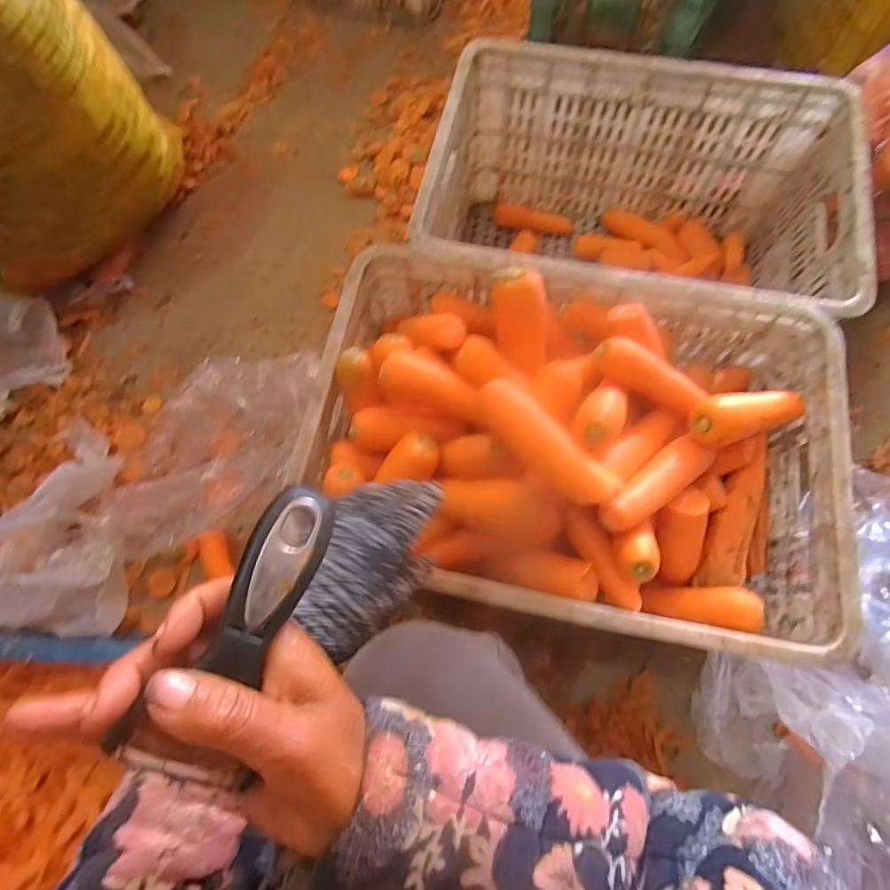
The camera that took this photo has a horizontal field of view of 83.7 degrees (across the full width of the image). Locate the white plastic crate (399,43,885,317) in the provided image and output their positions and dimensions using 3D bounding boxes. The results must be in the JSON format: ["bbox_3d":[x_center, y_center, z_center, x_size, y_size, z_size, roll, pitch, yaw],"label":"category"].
[{"bbox_3d":[0.242,-0.310,0.708,0.500,0.266,0.333,12,72,6],"label":"white plastic crate"}]

